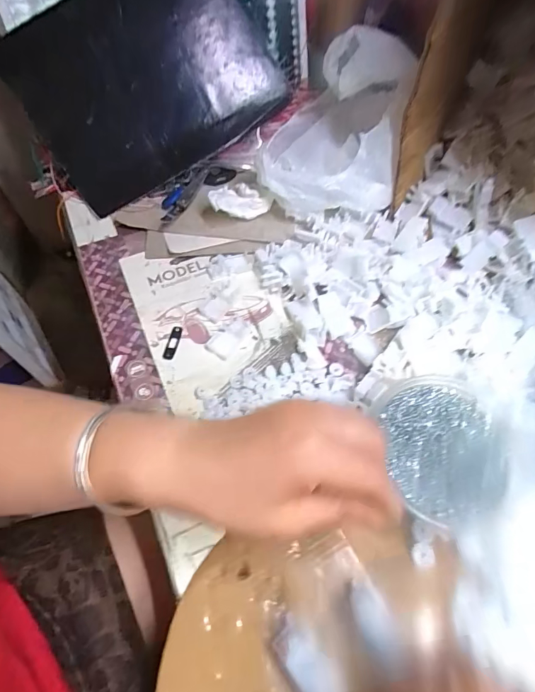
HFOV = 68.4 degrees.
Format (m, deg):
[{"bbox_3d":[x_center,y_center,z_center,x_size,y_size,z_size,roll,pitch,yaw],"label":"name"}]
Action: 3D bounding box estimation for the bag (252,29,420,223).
[{"bbox_3d":[0.068,-0.251,0.438,0.145,0.134,0.170,6,59,4],"label":"bag"}]

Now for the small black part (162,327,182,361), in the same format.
[{"bbox_3d":[-0.090,-0.003,0.374,0.011,0.004,0.036,9,60,6],"label":"small black part"}]

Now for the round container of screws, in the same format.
[{"bbox_3d":[0.129,0.078,0.292,0.102,0.037,0.106,-10,60,-2],"label":"round container of screws"}]

